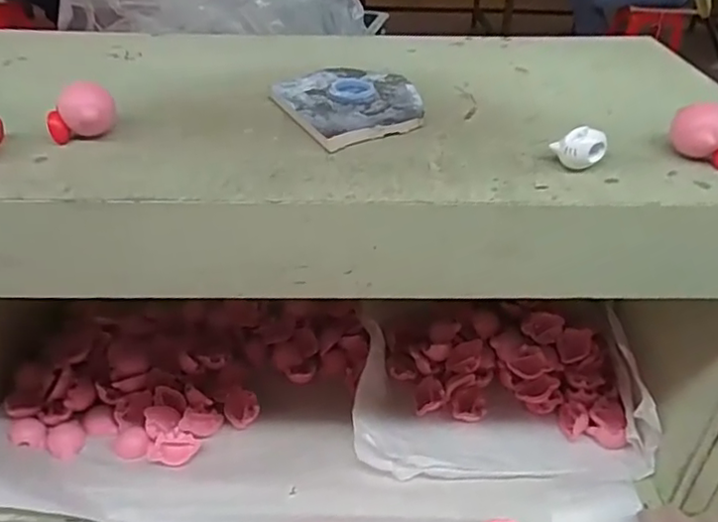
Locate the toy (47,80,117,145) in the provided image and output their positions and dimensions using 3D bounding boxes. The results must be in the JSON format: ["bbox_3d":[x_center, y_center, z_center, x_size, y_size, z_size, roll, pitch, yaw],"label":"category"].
[{"bbox_3d":[-0.153,-0.081,0.334,0.030,0.027,0.023,6,35,6],"label":"toy"}]

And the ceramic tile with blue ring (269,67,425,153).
[{"bbox_3d":[-0.004,-0.102,0.383,0.087,0.008,0.099,-18,40,-24],"label":"ceramic tile with blue ring"}]

